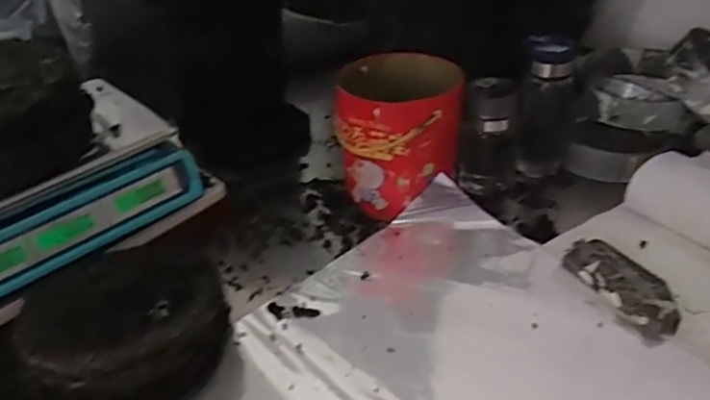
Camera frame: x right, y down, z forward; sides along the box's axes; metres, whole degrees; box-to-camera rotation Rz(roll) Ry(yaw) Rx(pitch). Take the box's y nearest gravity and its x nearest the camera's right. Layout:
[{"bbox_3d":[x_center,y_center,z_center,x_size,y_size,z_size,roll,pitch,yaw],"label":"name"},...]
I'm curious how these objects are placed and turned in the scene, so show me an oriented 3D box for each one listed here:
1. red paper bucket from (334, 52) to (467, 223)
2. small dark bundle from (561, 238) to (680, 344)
[{"bbox_3d":[0.064,-0.097,0.849,0.171,0.179,0.175,-2,36,2],"label":"red paper bucket"},{"bbox_3d":[0.314,0.097,0.681,0.068,0.024,0.151,-19,39,-20],"label":"small dark bundle"}]

